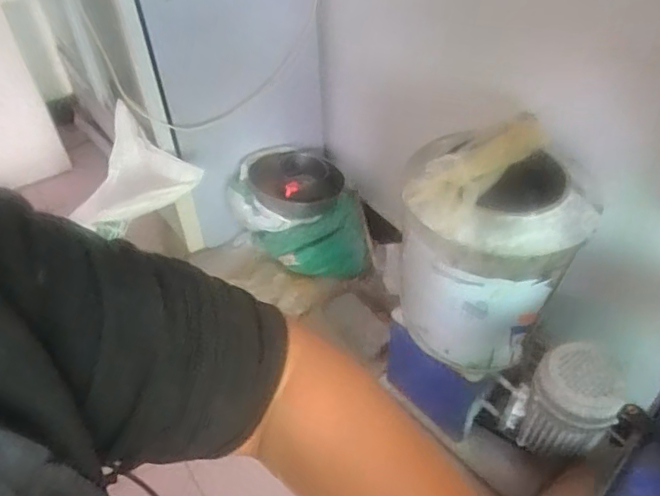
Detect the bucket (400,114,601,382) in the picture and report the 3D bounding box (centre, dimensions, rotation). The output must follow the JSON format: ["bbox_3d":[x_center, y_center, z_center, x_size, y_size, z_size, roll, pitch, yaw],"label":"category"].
[{"bbox_3d":[0.308,0.027,1.125,0.299,0.484,0.291,-1,43,1],"label":"bucket"}]

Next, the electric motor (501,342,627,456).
[{"bbox_3d":[0.499,0.325,1.181,0.184,0.212,0.168,-1,43,1],"label":"electric motor"}]

